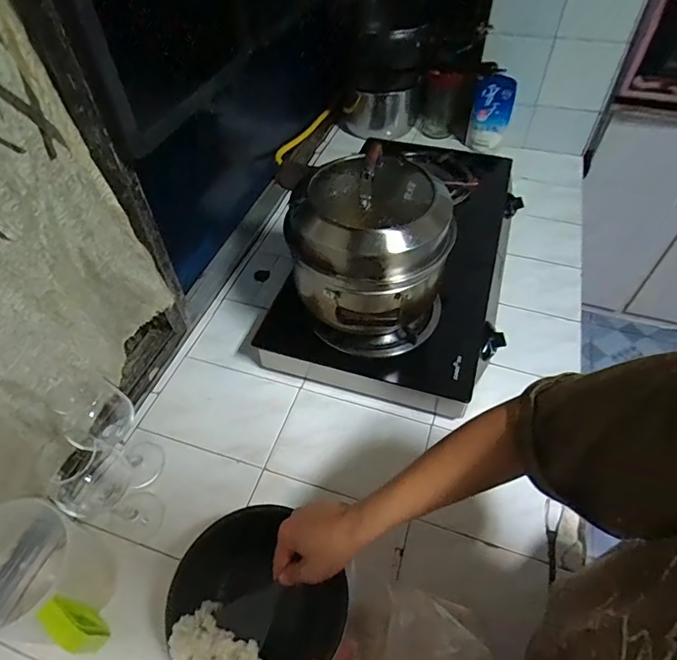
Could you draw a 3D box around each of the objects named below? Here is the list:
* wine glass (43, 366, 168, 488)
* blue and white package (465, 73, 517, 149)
[{"bbox_3d":[-0.312,0.140,0.630,0.098,0.181,0.077,31,58,24],"label":"wine glass"},{"bbox_3d":[0.390,-0.555,1.172,0.098,0.185,0.031,15,53,13],"label":"blue and white package"}]

